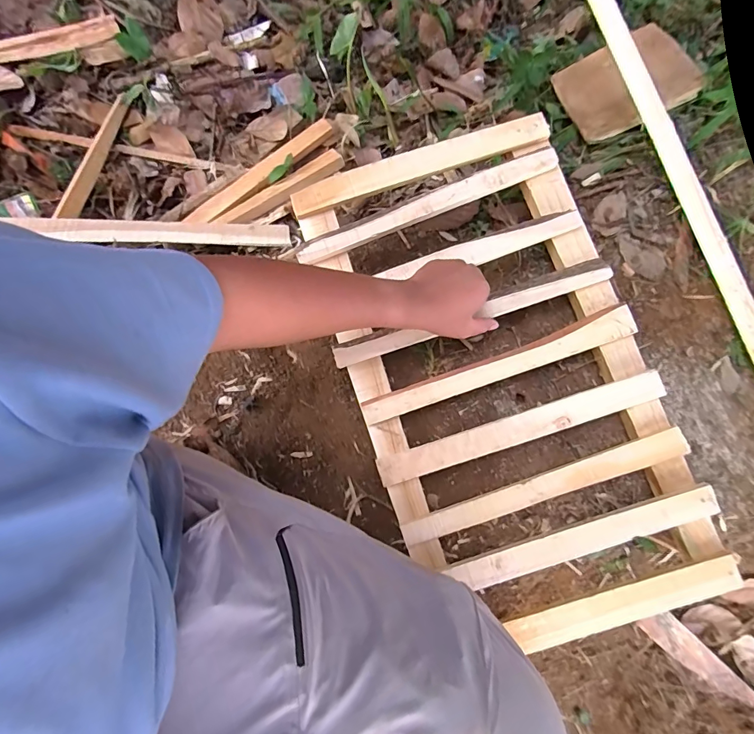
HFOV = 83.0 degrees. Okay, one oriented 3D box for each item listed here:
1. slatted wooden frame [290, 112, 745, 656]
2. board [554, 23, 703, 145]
[{"bbox_3d":[0.172,0.014,0.596,0.403,0.052,0.693,-21,81,-5],"label":"slatted wooden frame"},{"bbox_3d":[0.413,-0.480,0.717,0.182,0.016,0.179,-20,67,17],"label":"board"}]

